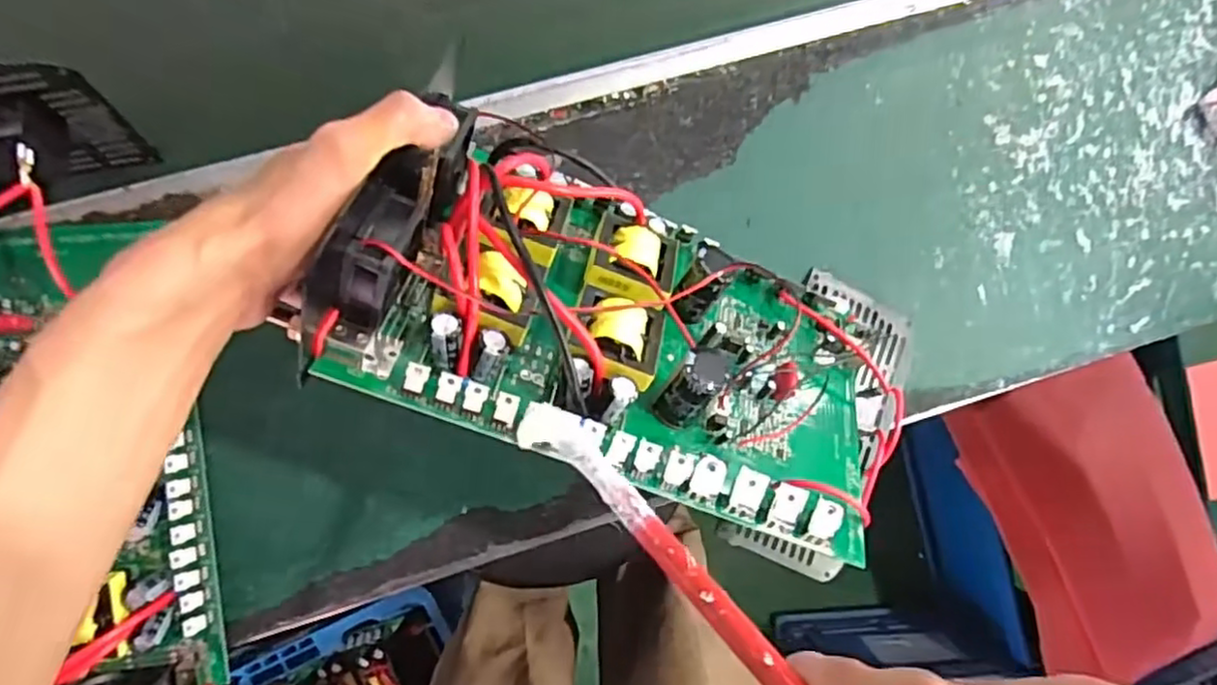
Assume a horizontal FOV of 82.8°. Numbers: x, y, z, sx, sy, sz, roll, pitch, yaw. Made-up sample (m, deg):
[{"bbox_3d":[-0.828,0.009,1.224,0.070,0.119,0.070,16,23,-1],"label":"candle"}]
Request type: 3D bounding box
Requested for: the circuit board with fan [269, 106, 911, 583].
[{"bbox_3d":[0.035,-0.011,0.377,0.325,0.061,0.195,28,53,-13],"label":"circuit board with fan"}]

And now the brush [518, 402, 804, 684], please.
[{"bbox_3d":[0.037,0.092,0.229,0.021,0.261,0.023,-52,131,1],"label":"brush"}]

